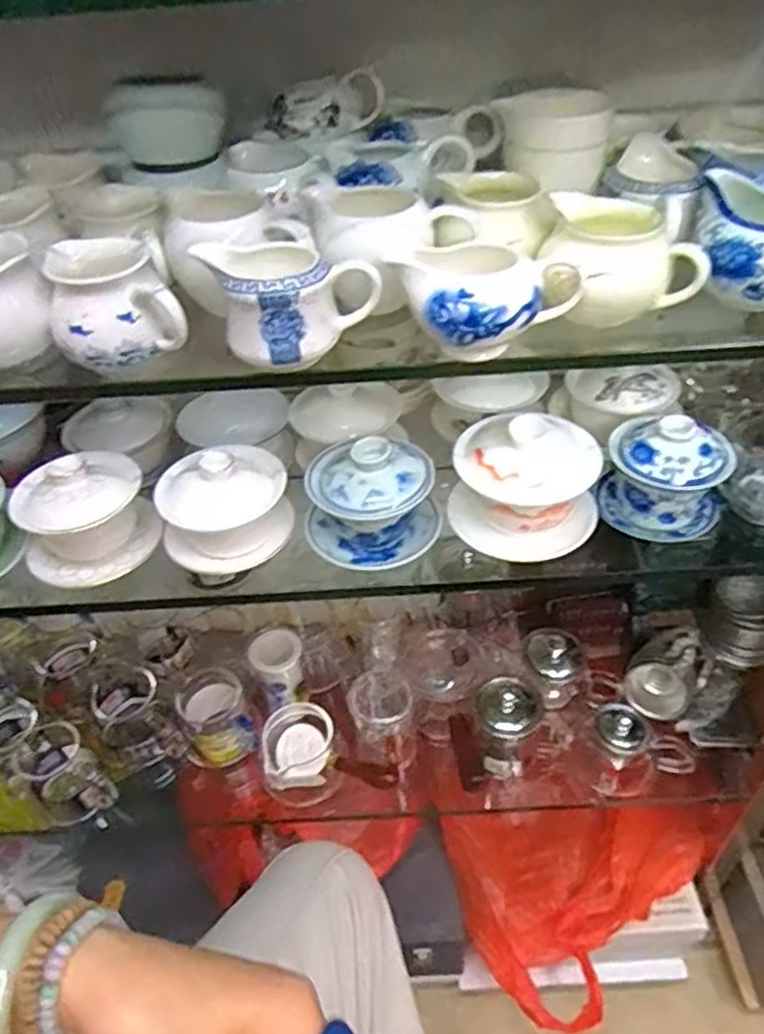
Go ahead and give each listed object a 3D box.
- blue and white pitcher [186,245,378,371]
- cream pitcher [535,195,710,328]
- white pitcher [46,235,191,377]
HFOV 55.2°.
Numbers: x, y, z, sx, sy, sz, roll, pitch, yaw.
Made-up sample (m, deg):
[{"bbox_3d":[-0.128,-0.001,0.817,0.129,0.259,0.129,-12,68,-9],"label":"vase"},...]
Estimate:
[{"bbox_3d":[-0.056,-0.135,0.445,0.093,0.054,0.070,-21,46,-17],"label":"blue and white pitcher"},{"bbox_3d":[0.142,-0.157,0.454,0.093,0.056,0.068,-4,44,1],"label":"cream pitcher"},{"bbox_3d":[-0.169,-0.130,0.454,0.073,0.052,0.092,-25,47,-20],"label":"white pitcher"}]

